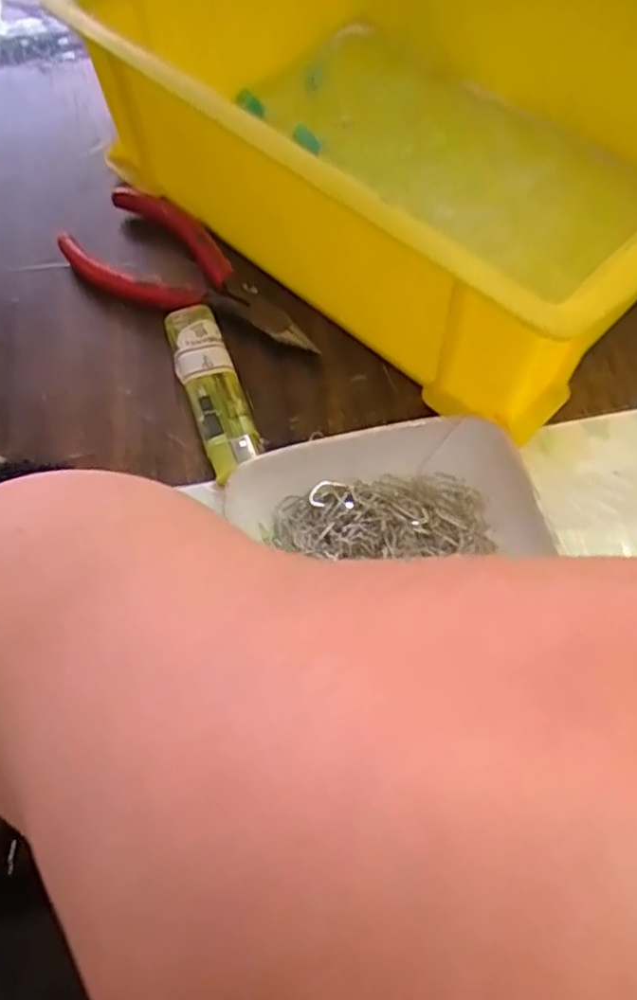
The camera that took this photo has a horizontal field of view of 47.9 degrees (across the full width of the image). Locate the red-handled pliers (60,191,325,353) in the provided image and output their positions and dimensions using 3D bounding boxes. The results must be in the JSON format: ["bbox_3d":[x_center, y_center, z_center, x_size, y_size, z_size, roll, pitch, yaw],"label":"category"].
[{"bbox_3d":[-0.051,-0.093,0.293,0.114,0.014,0.046,32,67,16],"label":"red-handled pliers"}]

